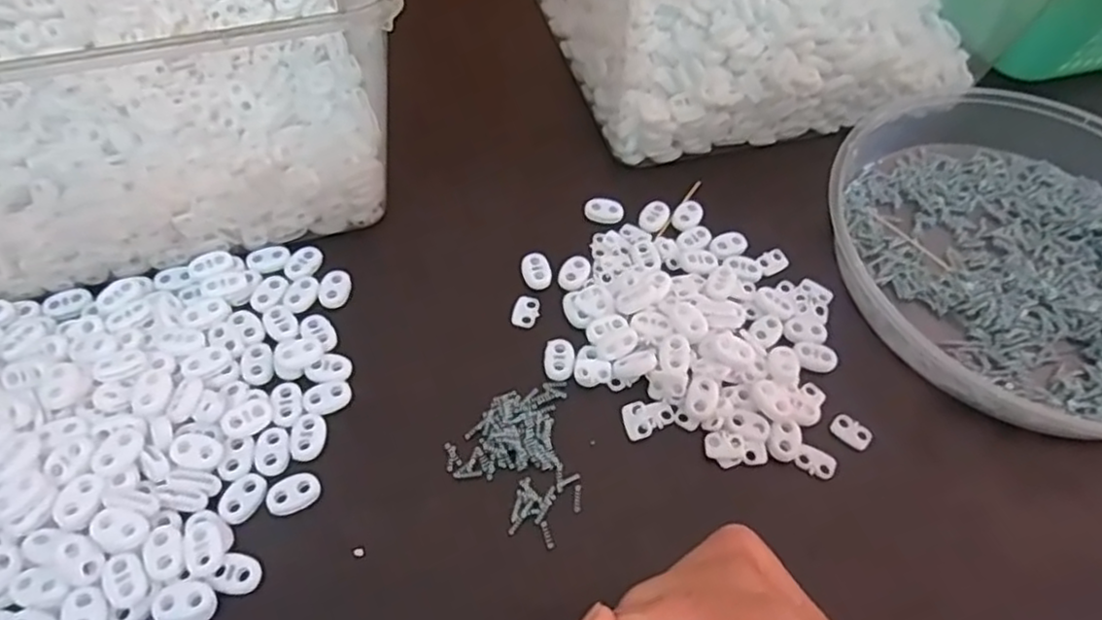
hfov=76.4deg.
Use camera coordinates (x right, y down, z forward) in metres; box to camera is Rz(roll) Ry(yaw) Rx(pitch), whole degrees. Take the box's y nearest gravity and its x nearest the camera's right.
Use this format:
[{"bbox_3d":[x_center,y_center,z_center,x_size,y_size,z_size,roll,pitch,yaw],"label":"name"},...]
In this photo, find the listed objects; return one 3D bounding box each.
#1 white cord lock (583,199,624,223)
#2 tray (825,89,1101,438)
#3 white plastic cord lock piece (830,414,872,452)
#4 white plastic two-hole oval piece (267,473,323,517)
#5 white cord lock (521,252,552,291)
[{"bbox_3d":[0.032,-0.059,0.412,0.023,0.005,0.016,11,56,3],"label":"white cord lock"},{"bbox_3d":[0.275,-0.036,0.396,0.227,0.038,0.221,2,56,-3],"label":"tray"},{"bbox_3d":[0.148,0.060,0.345,0.019,0.004,0.013,39,62,20],"label":"white plastic cord lock piece"},{"bbox_3d":[-0.114,0.081,0.309,0.022,0.004,0.017,-25,62,-20],"label":"white plastic two-hole oval piece"},{"bbox_3d":[-0.008,-0.022,0.387,0.015,0.004,0.022,-13,58,-13],"label":"white cord lock"}]

